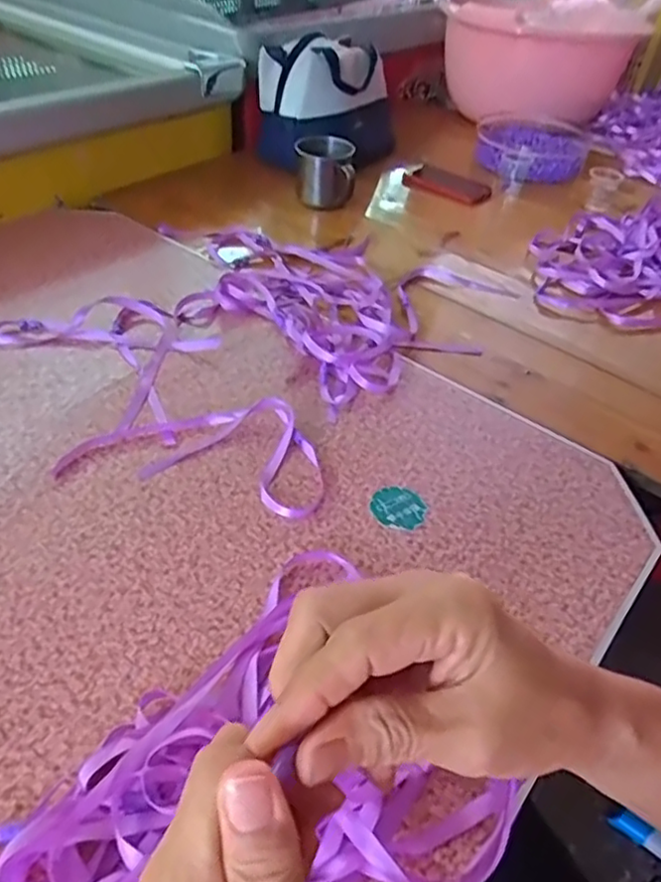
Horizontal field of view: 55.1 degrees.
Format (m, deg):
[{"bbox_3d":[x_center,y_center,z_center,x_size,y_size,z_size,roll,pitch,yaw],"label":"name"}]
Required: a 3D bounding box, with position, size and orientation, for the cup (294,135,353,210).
[{"bbox_3d":[-0.010,-0.405,0.947,0.083,0.080,0.094,5,44,-3],"label":"cup"}]

